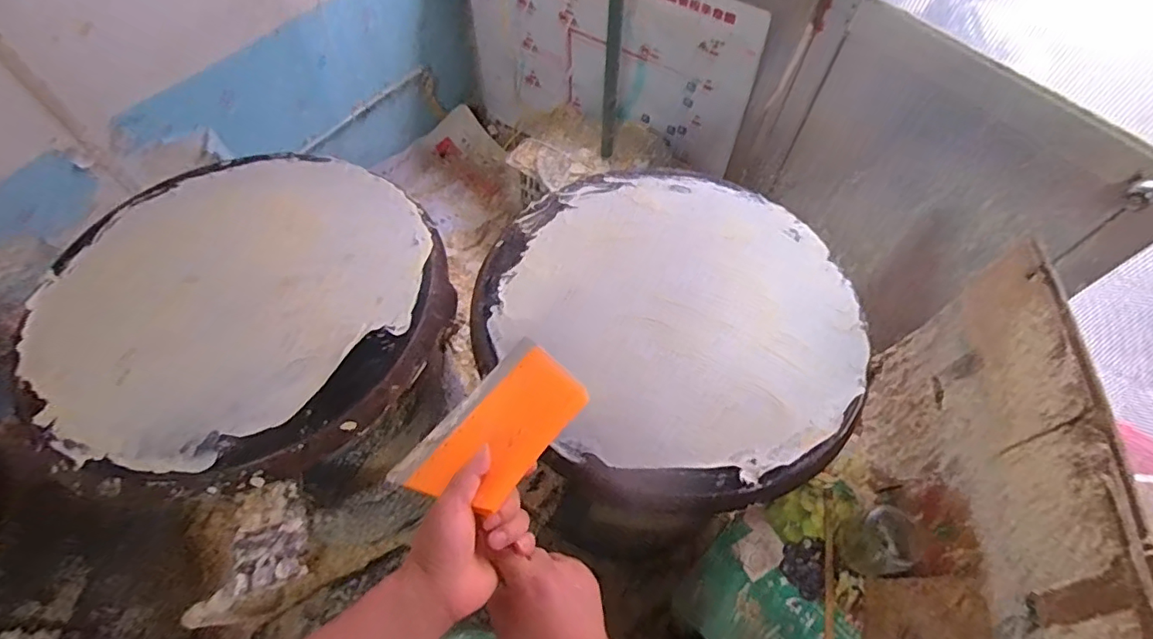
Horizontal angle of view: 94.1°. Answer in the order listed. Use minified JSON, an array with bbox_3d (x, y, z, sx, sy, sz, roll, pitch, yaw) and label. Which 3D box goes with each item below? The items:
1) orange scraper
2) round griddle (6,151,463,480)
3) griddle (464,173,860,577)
[{"bbox_3d":[-0.077,0.105,0.518,0.121,0.014,0.182,23,64,38],"label":"orange scraper"},{"bbox_3d":[-0.528,-0.042,0.877,0.601,0.056,0.613,1,59,-2],"label":"round griddle"},{"bbox_3d":[0.159,-0.003,0.907,0.598,0.108,0.612,1,59,-2],"label":"griddle"}]

